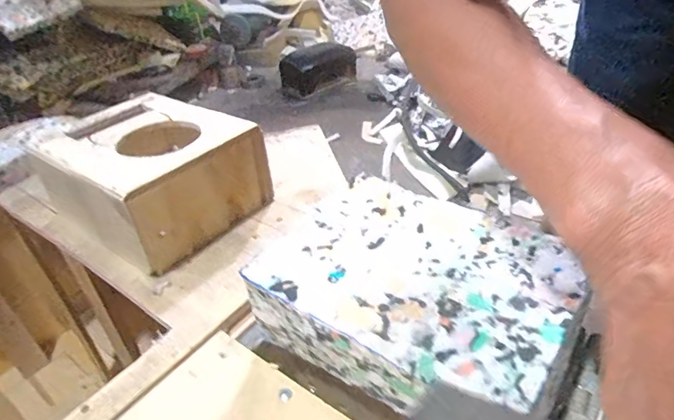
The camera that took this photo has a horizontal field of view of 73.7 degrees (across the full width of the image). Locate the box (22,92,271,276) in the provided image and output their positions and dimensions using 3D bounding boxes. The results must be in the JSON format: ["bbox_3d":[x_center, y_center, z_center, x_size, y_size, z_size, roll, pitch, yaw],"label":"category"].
[{"bbox_3d":[-0.206,-0.037,0.506,0.192,0.101,0.164,18,42,30],"label":"box"}]

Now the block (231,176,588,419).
[{"bbox_3d":[0.059,0.069,0.353,0.213,0.077,0.159,22,44,33],"label":"block"}]

